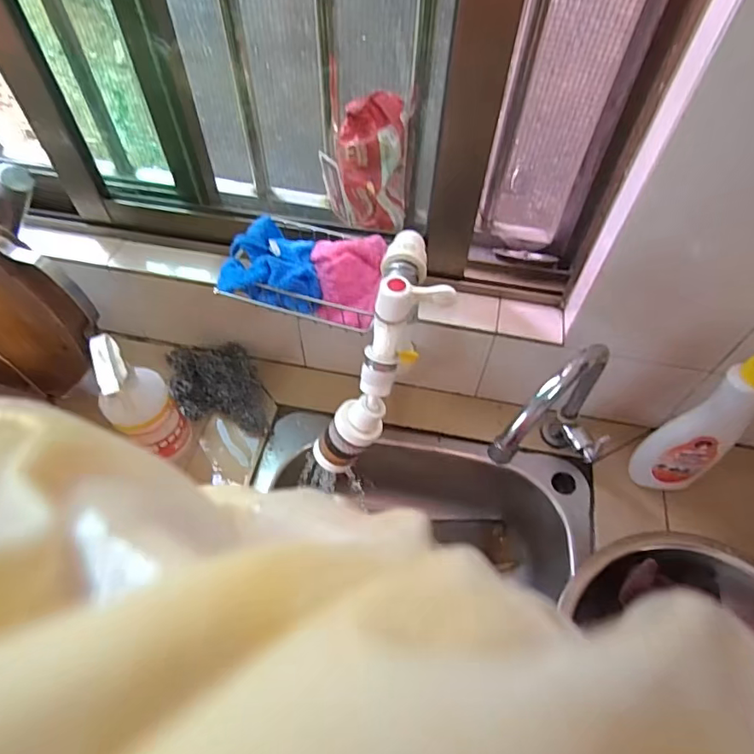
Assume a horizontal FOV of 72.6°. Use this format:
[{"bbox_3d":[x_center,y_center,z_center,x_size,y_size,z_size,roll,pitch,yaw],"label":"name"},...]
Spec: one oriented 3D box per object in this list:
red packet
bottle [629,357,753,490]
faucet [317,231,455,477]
[{"bbox_3d":[-0.002,-0.248,0.600,0.074,0.132,0.094,3,56,1],"label":"red packet"},{"bbox_3d":[0.357,0.042,0.537,0.067,0.258,0.066,-27,60,-18],"label":"bottle"},{"bbox_3d":[0.008,-0.015,0.448,0.076,0.104,0.228,21,98,13],"label":"faucet"}]

